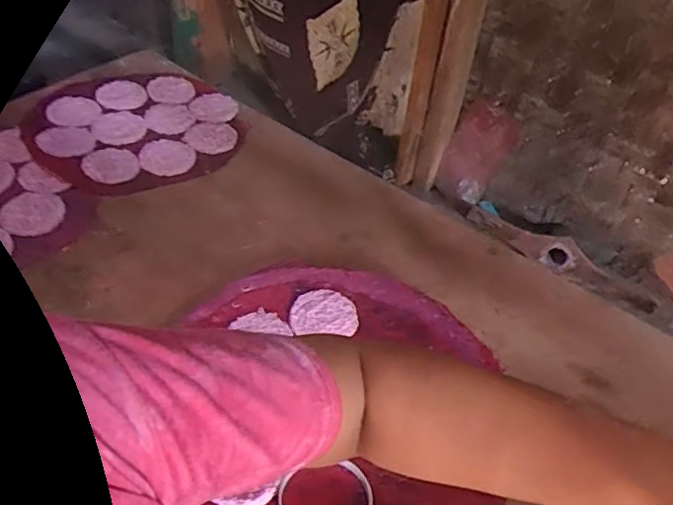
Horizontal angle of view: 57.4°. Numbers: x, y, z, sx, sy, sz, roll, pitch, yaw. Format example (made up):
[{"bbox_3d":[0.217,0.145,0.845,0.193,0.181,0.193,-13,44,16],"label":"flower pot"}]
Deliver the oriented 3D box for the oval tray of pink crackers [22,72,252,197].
[{"bbox_3d":[-0.309,-0.205,0.988,0.333,0.034,0.277,-31,56,-32],"label":"oval tray of pink crackers"}]

